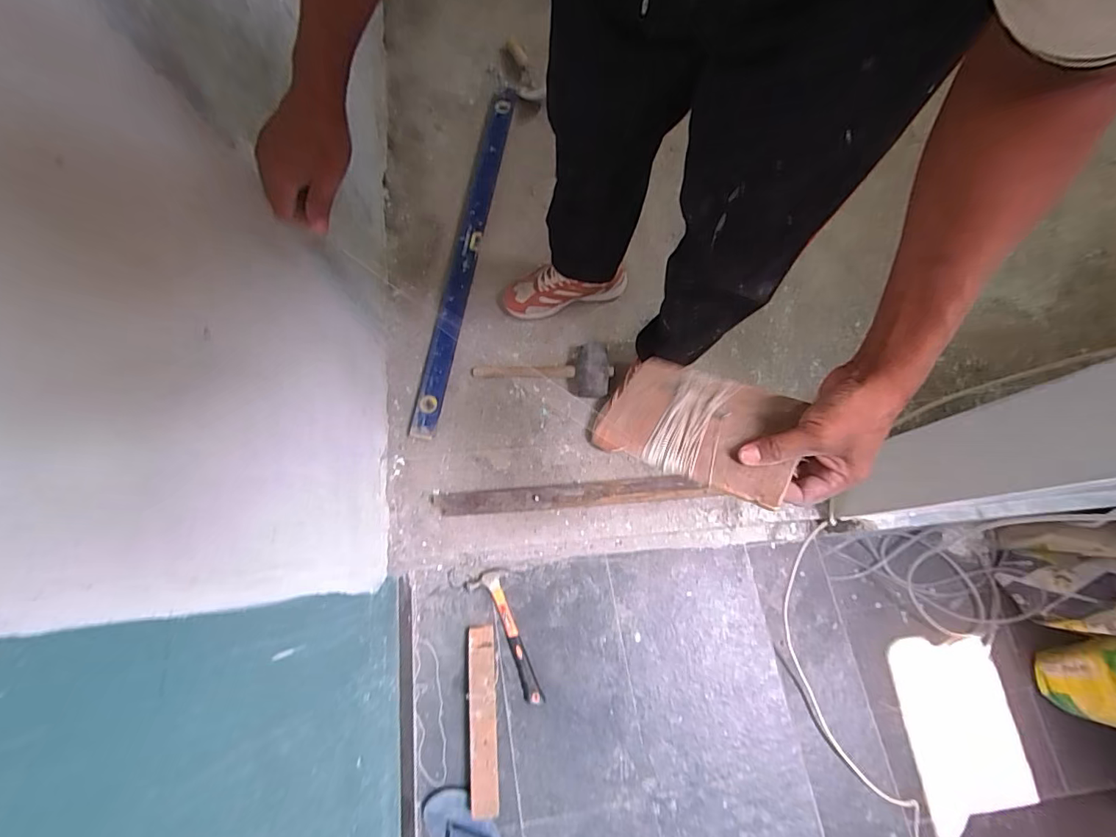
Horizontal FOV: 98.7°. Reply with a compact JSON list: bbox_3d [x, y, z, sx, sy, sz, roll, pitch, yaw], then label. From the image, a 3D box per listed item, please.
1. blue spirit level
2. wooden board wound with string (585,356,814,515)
[{"bbox_3d":[-0.223,-0.424,1.167,0.066,0.029,0.976,9,74,2],"label":"blue spirit level"},{"bbox_3d":[0.137,0.002,0.466,0.172,0.014,0.126,19,59,24],"label":"wooden board wound with string"}]

